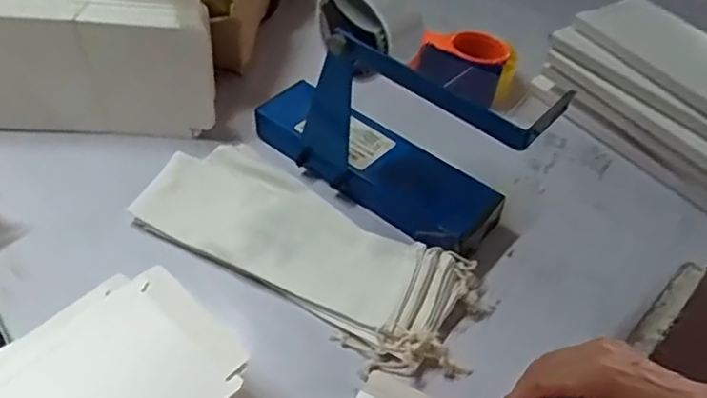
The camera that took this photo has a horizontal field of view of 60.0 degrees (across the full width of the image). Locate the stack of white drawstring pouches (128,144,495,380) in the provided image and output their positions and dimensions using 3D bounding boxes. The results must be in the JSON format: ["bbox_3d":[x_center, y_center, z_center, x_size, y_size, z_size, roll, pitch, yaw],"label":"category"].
[{"bbox_3d":[-0.044,0.045,0.600,0.345,0.043,0.140,27,49,21],"label":"stack of white drawstring pouches"}]

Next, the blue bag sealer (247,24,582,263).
[{"bbox_3d":[0.031,-0.081,0.607,0.316,0.188,0.096,31,51,24],"label":"blue bag sealer"}]

